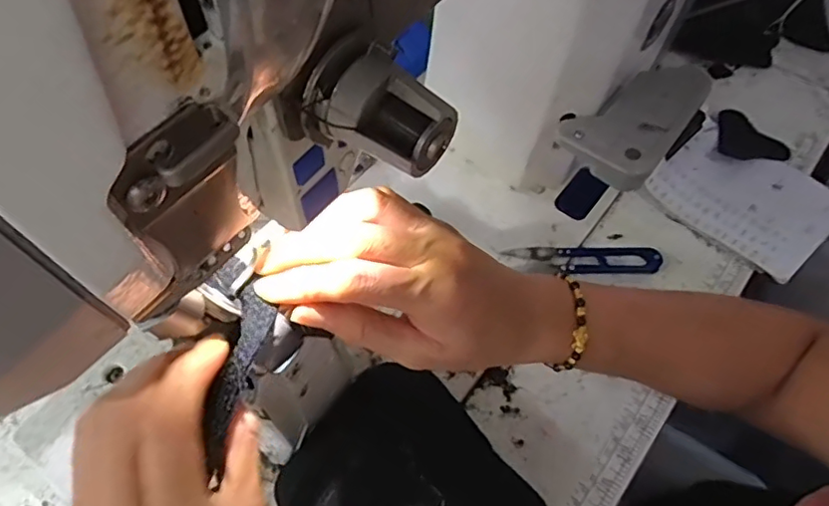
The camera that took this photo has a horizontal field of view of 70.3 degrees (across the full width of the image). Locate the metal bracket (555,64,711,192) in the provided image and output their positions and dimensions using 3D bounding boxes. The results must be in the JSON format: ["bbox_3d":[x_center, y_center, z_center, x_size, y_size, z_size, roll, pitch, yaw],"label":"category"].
[{"bbox_3d":[0.159,-0.098,0.424,0.067,0.025,0.110,33,68,23],"label":"metal bracket"}]

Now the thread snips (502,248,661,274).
[{"bbox_3d":[0.132,0.006,0.459,0.117,0.006,0.023,1,58,5],"label":"thread snips"}]

